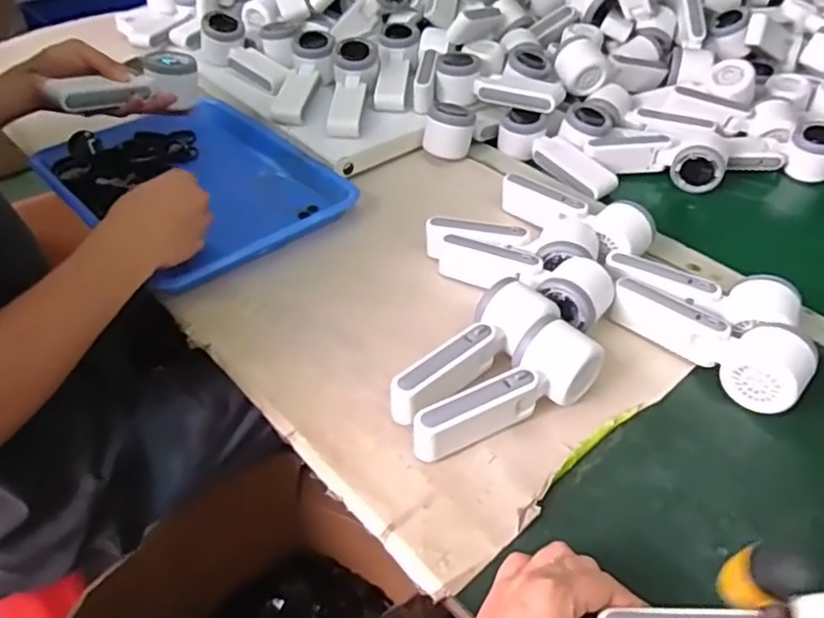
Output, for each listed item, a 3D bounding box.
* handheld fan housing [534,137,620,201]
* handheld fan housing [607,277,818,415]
[{"bbox_3d":[0.193,-0.171,0.776,0.039,0.029,0.108,-31,52,-31],"label":"handheld fan housing"},{"bbox_3d":[0.251,0.025,0.558,0.167,0.053,0.060,30,49,29],"label":"handheld fan housing"}]

